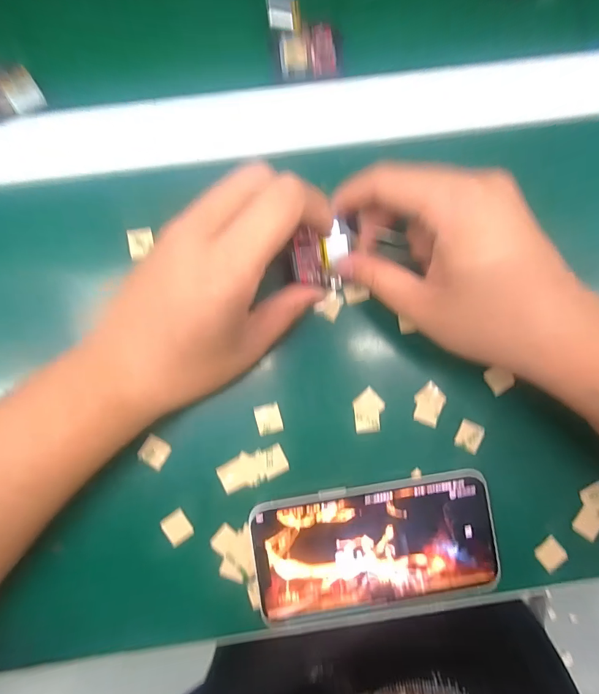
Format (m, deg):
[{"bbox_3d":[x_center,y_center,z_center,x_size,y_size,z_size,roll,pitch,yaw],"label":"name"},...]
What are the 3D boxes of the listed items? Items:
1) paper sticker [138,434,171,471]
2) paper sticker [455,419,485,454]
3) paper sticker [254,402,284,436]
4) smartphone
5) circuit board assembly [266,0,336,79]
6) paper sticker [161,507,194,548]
[{"bbox_3d":[-0.089,0.065,0.230,0.017,0.004,0.017,31,87,0],"label":"paper sticker"},{"bbox_3d":[0.108,0.056,0.236,0.016,0.004,0.018,24,87,0],"label":"paper sticker"},{"bbox_3d":[-0.019,0.045,0.233,0.015,0.004,0.019,-13,88,-2],"label":"paper sticker"},{"bbox_3d":[0.046,0.121,0.227,0.143,0.009,0.073,-9,87,-2],"label":"smartphone"},{"bbox_3d":[0.002,-0.199,0.237,0.038,0.021,0.044,-13,88,-2],"label":"circuit board assembly"},{"bbox_3d":[-0.075,0.111,0.228,0.016,0.004,0.018,-35,89,-3],"label":"paper sticker"}]

